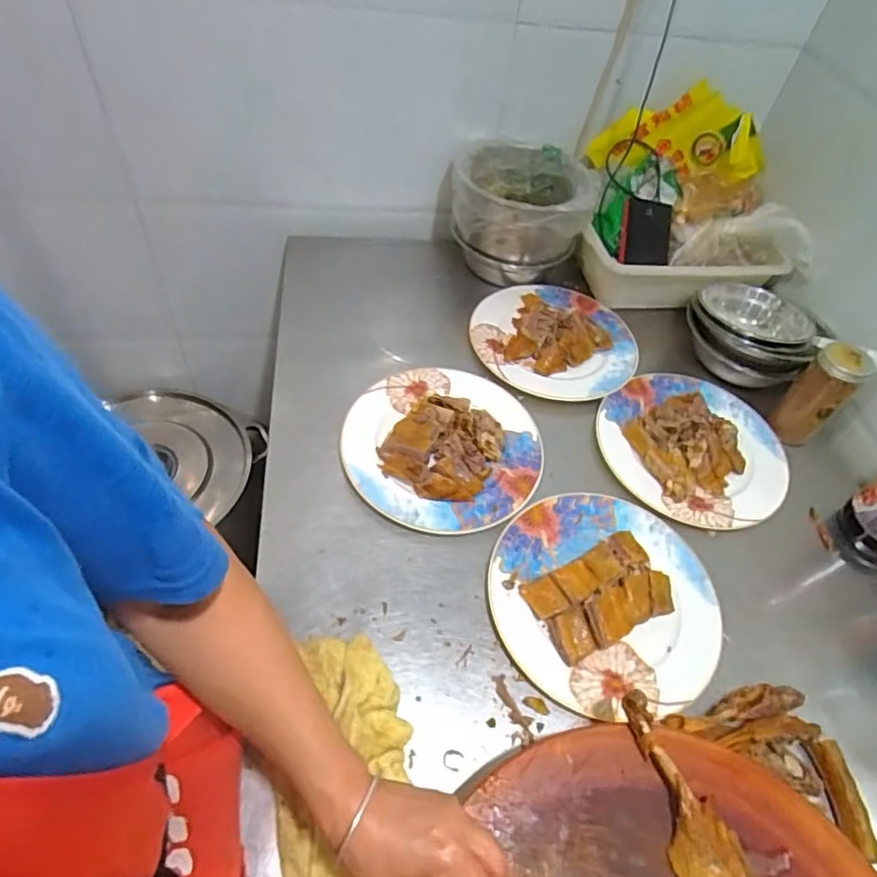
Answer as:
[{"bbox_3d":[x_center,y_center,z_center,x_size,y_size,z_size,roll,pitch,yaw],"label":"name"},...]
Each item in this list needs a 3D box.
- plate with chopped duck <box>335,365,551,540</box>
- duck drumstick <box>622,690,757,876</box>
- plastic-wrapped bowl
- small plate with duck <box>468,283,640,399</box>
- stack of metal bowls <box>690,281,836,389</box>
[{"bbox_3d":[0.007,0.003,0.738,0.249,0.046,0.248,4,51,-5],"label":"plate with chopped duck"},{"bbox_3d":[0.190,0.292,0.451,0.048,0.025,0.167,-15,54,-16],"label":"duck drumstick"},{"bbox_3d":[0.132,-0.368,0.955,0.218,0.164,0.215,4,51,-5],"label":"plastic-wrapped bowl"},{"bbox_3d":[0.183,-0.161,0.896,0.249,0.044,0.242,4,51,-5],"label":"small plate with duck"},{"bbox_3d":[0.479,-0.163,0.883,0.184,0.082,0.149,32,54,18],"label":"stack of metal bowls"}]

